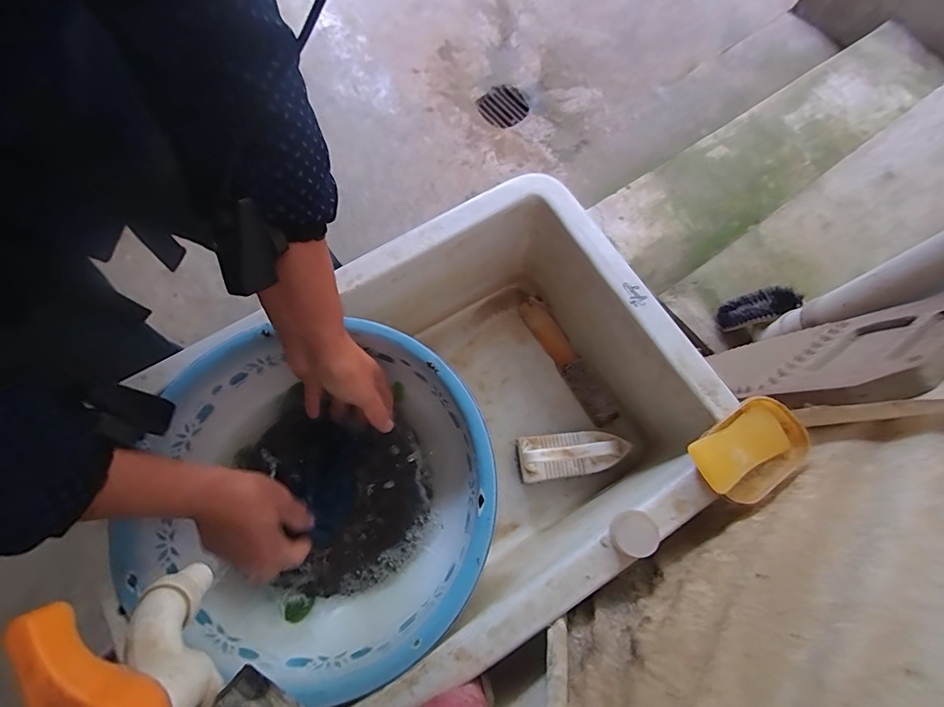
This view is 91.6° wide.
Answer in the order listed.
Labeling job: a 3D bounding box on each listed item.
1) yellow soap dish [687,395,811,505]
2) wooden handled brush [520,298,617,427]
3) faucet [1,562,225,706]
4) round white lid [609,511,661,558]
[{"bbox_3d":[0.261,0.091,0.428,0.112,0.030,0.073,-31,78,-9],"label":"yellow soap dish"},{"bbox_3d":[0.136,0.005,0.646,0.040,0.048,0.208,-31,78,-9],"label":"wooden handled brush"},{"bbox_3d":[-0.117,0.111,0.167,0.029,0.070,0.056,-21,76,-7],"label":"faucet"},{"bbox_3d":[0.145,0.160,0.410,0.037,0.017,0.037,0,75,-2],"label":"round white lid"}]

